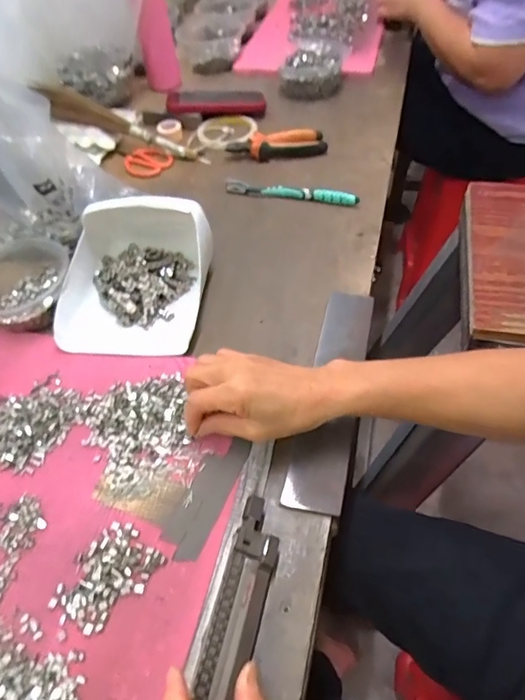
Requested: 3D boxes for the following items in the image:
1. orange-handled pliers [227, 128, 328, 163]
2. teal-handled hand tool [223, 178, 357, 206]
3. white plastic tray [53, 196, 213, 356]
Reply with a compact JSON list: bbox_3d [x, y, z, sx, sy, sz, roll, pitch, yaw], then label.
[{"bbox_3d":[0.021,-0.312,0.734,0.144,0.031,0.044,-3,51,-1],"label":"orange-handled pliers"},{"bbox_3d":[0.039,-0.222,0.667,0.187,0.022,0.017,13,53,11],"label":"teal-handled hand tool"},{"bbox_3d":[-0.139,-0.090,0.521,0.157,0.083,0.176,2,51,6],"label":"white plastic tray"}]

